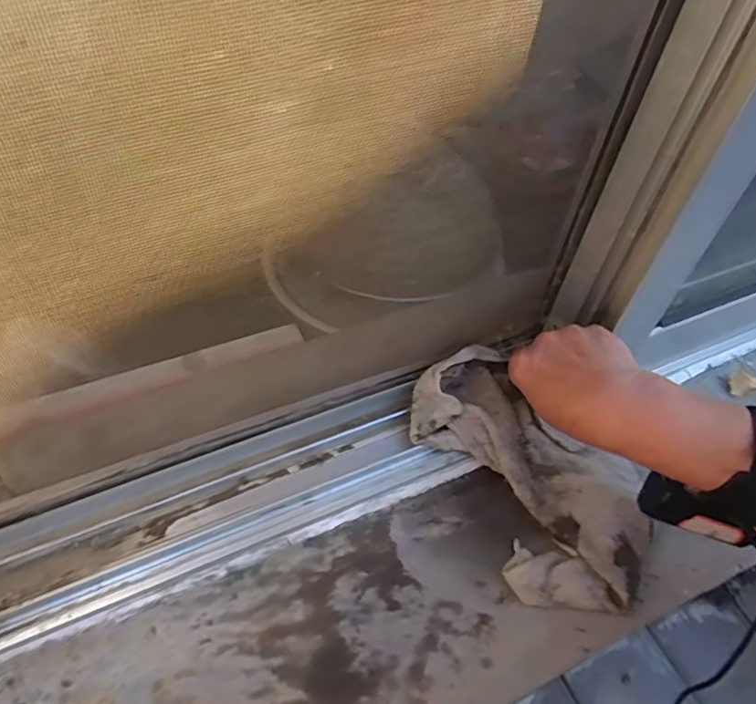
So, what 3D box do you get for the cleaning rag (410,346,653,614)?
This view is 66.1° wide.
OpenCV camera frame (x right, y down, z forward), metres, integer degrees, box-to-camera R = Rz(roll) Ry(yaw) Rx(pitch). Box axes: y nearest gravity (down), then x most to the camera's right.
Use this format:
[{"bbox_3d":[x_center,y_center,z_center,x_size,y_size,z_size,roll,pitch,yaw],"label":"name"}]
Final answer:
[{"bbox_3d":[0.118,0.093,0.448,0.117,0.035,0.210,-29,69,-25],"label":"cleaning rag"}]

